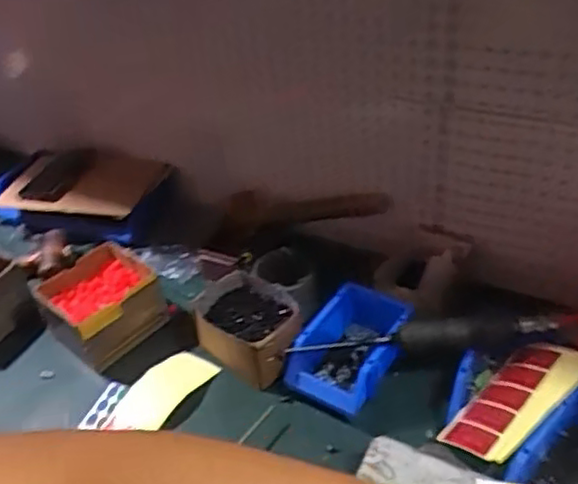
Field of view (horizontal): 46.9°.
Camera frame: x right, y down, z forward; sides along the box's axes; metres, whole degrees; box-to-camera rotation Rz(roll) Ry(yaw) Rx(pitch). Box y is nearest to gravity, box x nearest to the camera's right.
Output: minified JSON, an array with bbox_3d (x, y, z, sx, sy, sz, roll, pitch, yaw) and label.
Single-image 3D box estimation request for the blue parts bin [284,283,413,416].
[{"bbox_3d":[0.080,0.151,0.945,0.125,0.091,0.160,20,44,29],"label":"blue parts bin"}]

